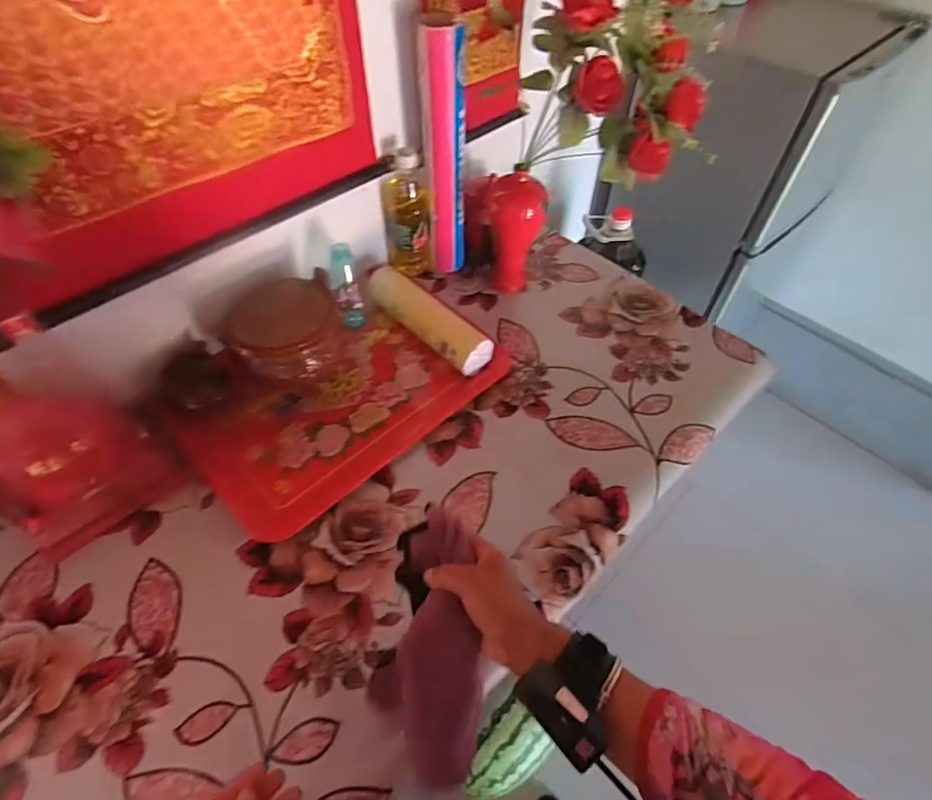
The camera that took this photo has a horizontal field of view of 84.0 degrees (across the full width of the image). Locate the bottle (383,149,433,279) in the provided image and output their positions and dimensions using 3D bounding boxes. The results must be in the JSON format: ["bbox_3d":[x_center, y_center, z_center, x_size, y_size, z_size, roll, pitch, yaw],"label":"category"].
[{"bbox_3d":[-0.097,-0.300,0.846,0.066,0.202,0.062,-34,60,-22],"label":"bottle"}]

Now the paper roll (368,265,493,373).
[{"bbox_3d":[-0.061,-0.124,0.815,0.062,0.074,0.230,-37,61,-24],"label":"paper roll"}]

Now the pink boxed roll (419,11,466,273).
[{"bbox_3d":[-0.032,-0.361,0.793,0.064,0.359,0.066,-1,53,-1],"label":"pink boxed roll"}]

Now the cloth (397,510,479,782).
[{"bbox_3d":[-0.021,0.215,0.448,0.063,0.066,0.229,-2,76,-1],"label":"cloth"}]

